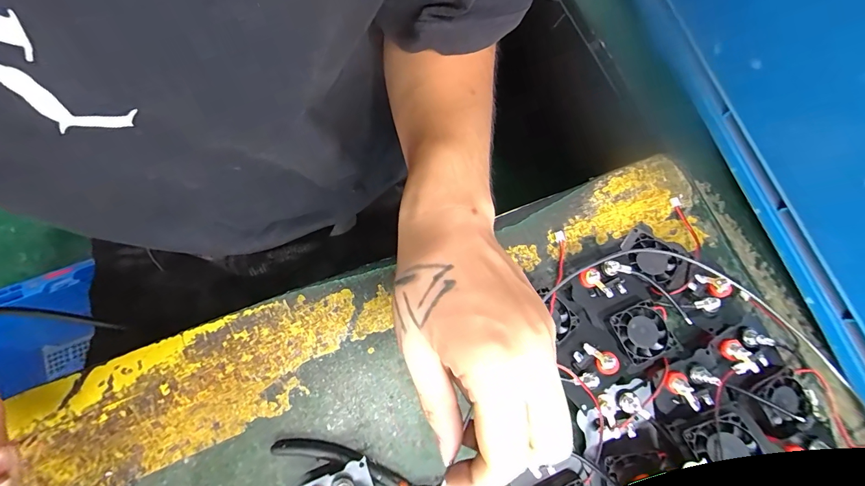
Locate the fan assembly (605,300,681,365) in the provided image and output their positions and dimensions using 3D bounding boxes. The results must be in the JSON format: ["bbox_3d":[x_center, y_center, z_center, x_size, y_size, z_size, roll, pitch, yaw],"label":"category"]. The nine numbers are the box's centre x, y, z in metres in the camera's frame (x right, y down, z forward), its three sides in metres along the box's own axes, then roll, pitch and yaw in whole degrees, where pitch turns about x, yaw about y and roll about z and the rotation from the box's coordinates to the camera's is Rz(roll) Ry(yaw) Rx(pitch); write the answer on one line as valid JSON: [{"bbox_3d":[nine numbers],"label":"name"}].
[{"bbox_3d":[0.165,0.070,0.299,0.045,0.008,0.043,-19,75,-8],"label":"fan assembly"}]

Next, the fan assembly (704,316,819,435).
[{"bbox_3d":[0.267,0.107,0.302,0.053,0.027,0.096,-37,78,-12],"label":"fan assembly"}]

